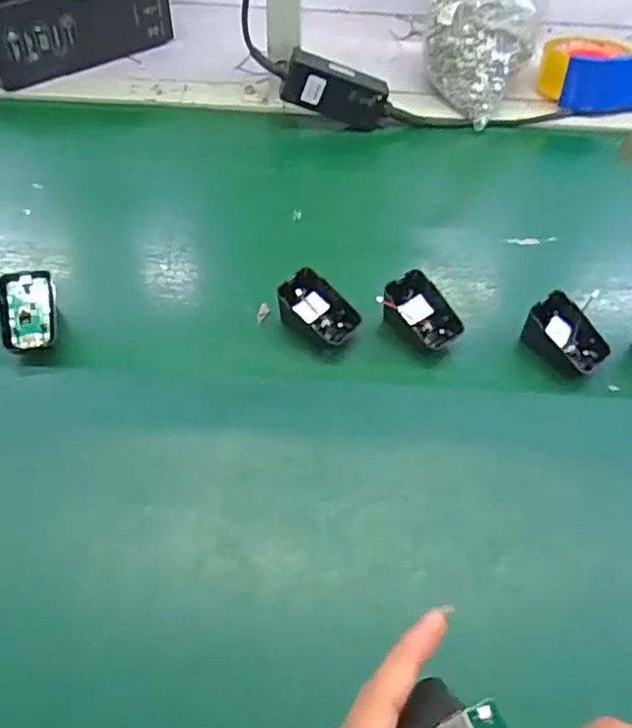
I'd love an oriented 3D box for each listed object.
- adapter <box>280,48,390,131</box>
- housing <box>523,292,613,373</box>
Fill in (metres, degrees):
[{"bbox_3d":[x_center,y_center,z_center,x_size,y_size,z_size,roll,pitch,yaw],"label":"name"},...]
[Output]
[{"bbox_3d":[0.023,-0.301,0.713,0.116,0.053,0.024,14,50,-19],"label":"adapter"},{"bbox_3d":[0.206,-0.020,0.535,0.052,0.040,0.065,-31,59,-20],"label":"housing"}]

